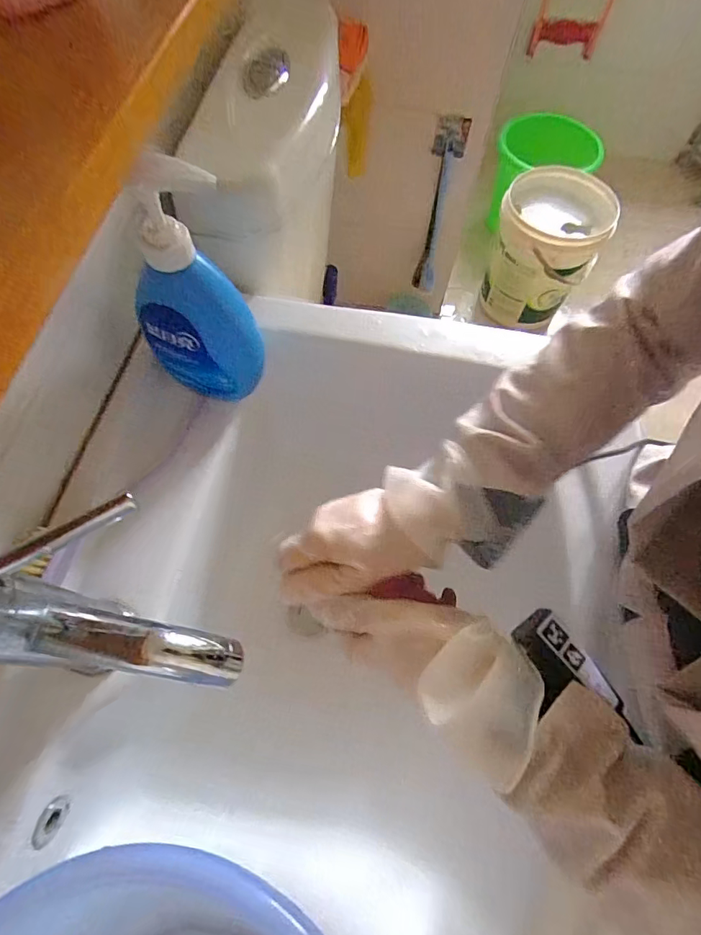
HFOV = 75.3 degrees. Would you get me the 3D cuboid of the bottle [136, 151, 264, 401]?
[{"bbox_3d":[-0.133,-0.126,0.388,0.106,0.179,0.053,3,65,-1],"label":"bottle"}]

